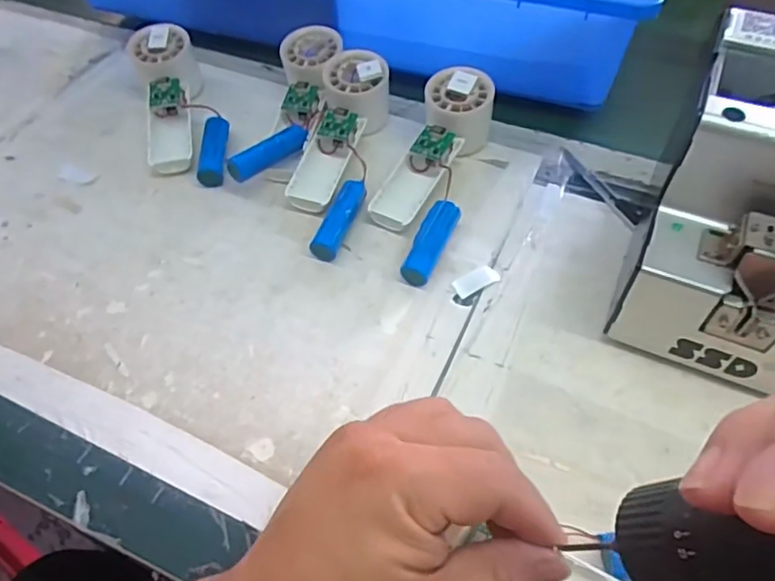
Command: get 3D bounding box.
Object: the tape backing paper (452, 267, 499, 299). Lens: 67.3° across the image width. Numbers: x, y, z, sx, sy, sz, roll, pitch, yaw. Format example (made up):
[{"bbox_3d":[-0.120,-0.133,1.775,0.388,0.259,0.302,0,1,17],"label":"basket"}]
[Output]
[{"bbox_3d":[0.066,-0.008,0.431,0.036,0.004,0.016,-26,56,-18],"label":"tape backing paper"}]

